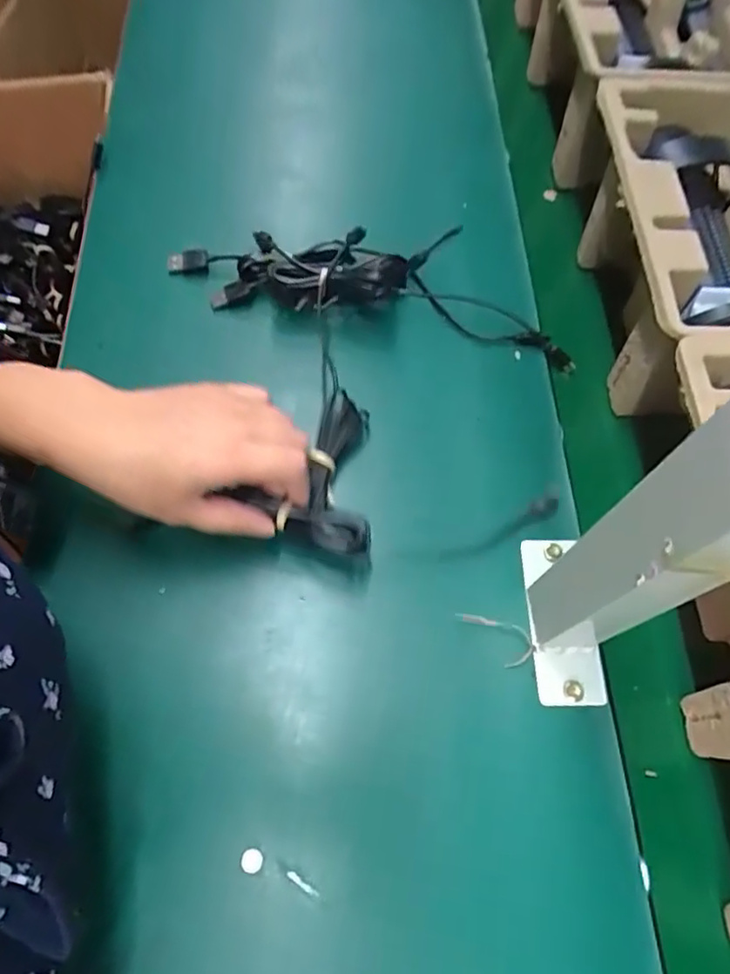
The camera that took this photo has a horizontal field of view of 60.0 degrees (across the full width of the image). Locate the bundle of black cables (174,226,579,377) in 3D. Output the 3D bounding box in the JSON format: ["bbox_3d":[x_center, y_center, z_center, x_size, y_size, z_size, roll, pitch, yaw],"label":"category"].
[{"bbox_3d":[0.006,-0.158,0.476,0.311,0.046,0.080,11,63,5],"label":"bundle of black cables"}]

